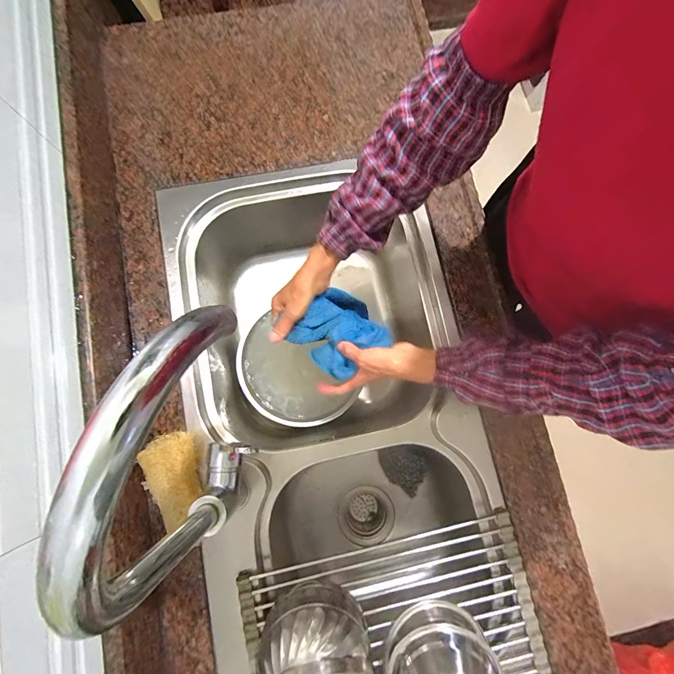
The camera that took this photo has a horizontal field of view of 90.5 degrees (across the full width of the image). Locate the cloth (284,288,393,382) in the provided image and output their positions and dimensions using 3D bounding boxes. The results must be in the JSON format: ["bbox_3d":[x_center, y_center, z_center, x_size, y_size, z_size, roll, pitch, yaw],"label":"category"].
[{"bbox_3d":[0.008,-0.007,0.486,0.115,0.061,0.116,39,82,6],"label":"cloth"}]

